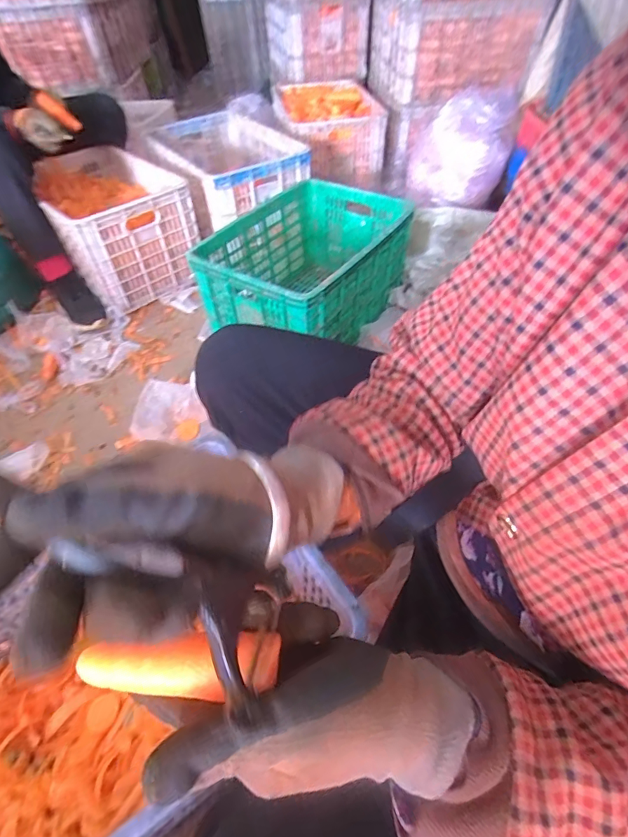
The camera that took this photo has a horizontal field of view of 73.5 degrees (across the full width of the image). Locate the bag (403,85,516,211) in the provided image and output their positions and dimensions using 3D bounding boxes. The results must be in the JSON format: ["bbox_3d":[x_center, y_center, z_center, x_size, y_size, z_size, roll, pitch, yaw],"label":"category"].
[{"bbox_3d":[0.396,-0.742,1.158,0.197,0.243,0.197,-17,51,-12],"label":"bag"}]

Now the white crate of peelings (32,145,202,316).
[{"bbox_3d":[-0.580,-0.580,1.266,0.359,0.259,0.499,-28,54,-20],"label":"white crate of peelings"}]

